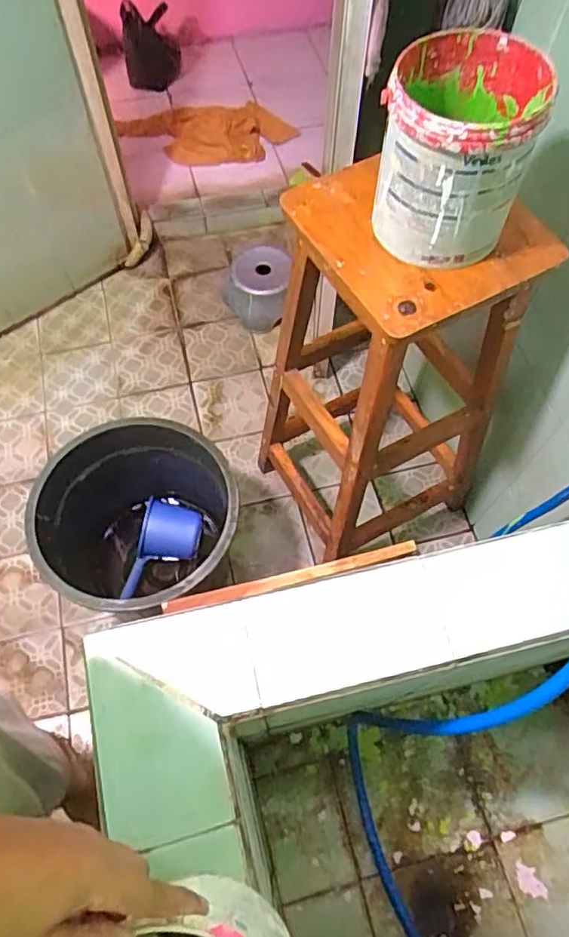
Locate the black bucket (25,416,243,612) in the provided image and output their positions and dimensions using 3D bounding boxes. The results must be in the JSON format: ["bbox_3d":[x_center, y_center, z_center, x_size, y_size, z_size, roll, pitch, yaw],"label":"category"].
[{"bbox_3d":[-0.301,0.138,1.307,0.386,0.401,0.379,0,63,-1],"label":"black bucket"}]

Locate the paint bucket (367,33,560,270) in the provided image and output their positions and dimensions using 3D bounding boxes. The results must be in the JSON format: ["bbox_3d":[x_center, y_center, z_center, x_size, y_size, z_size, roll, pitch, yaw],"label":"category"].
[{"bbox_3d":[0.210,-0.400,0.741,0.174,0.181,0.223,14,64,6],"label":"paint bucket"}]

